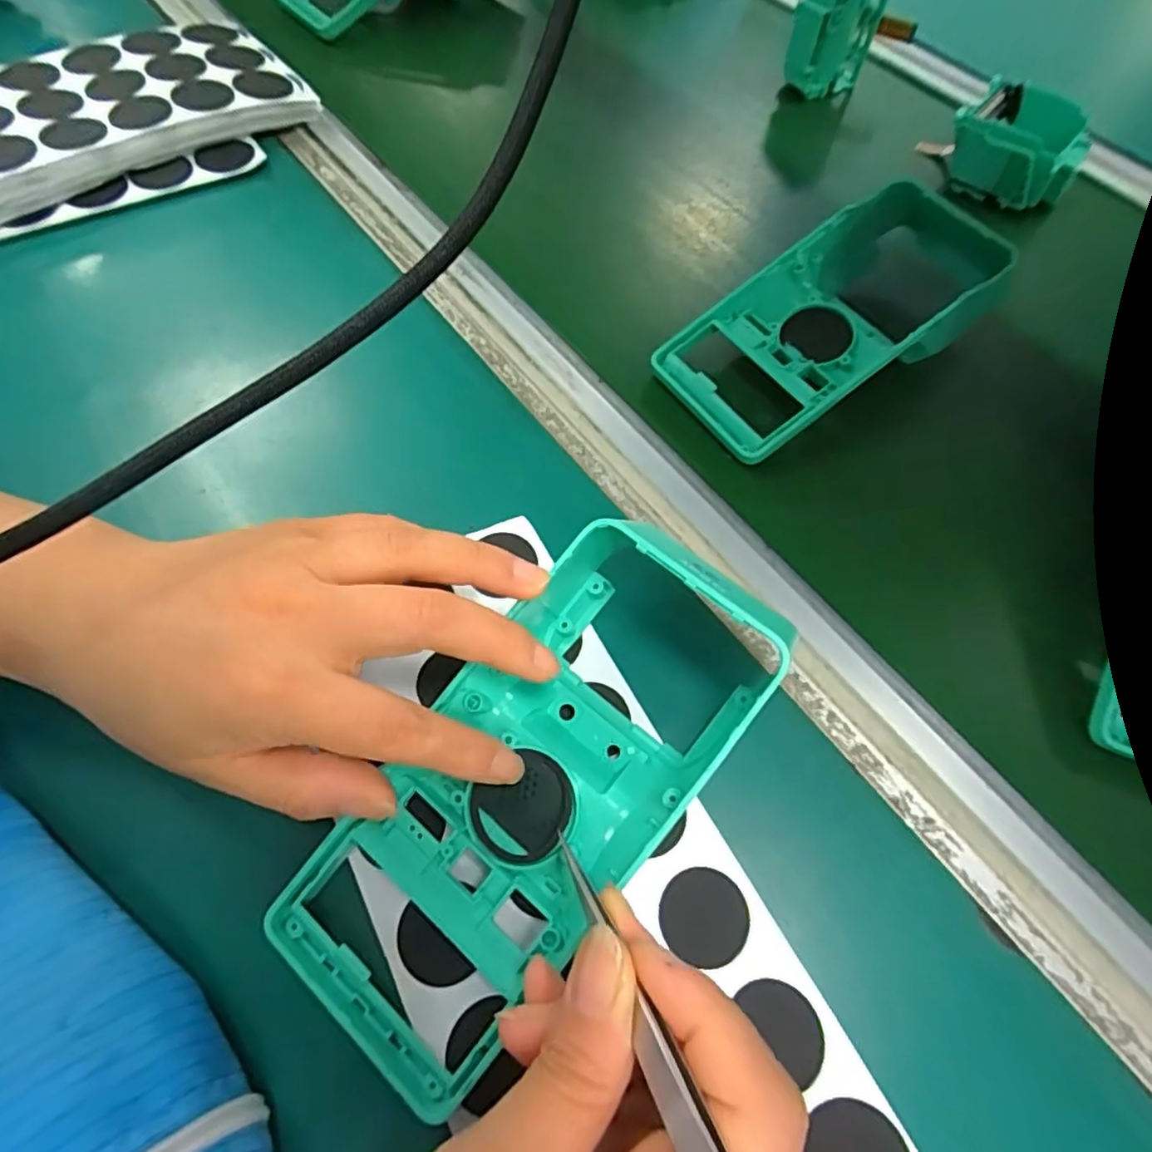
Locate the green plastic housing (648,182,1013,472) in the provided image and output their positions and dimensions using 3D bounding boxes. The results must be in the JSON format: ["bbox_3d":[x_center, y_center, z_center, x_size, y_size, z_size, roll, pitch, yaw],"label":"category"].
[{"bbox_3d":[0.135,-0.135,0.327,0.183,0.054,0.084,-32,67,-18],"label":"green plastic housing"}]

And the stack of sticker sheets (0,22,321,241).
[{"bbox_3d":[-0.326,-0.239,0.370,0.335,0.034,0.125,-31,67,-18],"label":"stack of sticker sheets"}]

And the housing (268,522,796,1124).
[{"bbox_3d":[-0.007,0.065,0.222,0.088,0.038,0.194,34,68,15],"label":"housing"}]

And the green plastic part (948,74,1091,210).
[{"bbox_3d":[0.284,-0.274,0.419,0.076,0.039,0.076,33,65,14],"label":"green plastic part"}]

